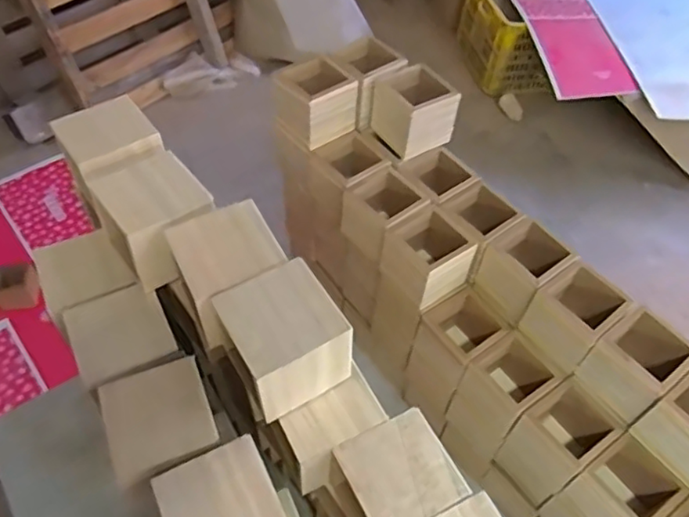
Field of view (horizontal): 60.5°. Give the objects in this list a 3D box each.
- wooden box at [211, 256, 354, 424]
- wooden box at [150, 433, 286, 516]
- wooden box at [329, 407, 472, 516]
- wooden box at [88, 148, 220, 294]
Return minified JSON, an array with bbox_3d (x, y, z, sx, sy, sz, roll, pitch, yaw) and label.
[{"bbox_3d":[-0.055,0.076,0.538,0.093,0.085,0.102,-26,58,-21],"label":"wooden box"},{"bbox_3d":[-0.102,0.232,0.513,0.092,0.082,0.106,-23,57,-19],"label":"wooden box"},{"bbox_3d":[0.044,0.218,0.556,0.105,0.103,0.106,-21,57,-18],"label":"wooden box"},{"bbox_3d":[-0.198,-0.039,0.622,0.101,0.091,0.103,-30,60,-23],"label":"wooden box"}]

